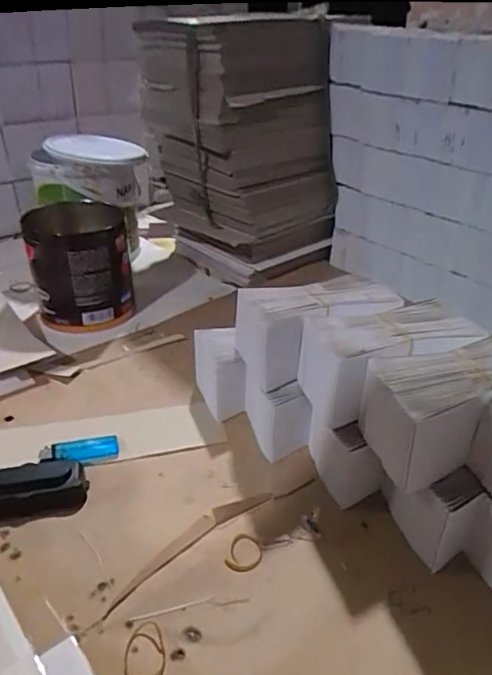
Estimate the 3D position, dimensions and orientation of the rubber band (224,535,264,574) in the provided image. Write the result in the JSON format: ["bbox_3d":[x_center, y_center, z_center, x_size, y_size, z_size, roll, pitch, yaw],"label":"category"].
[{"bbox_3d":[-0.001,0.193,0.469,0.029,0.005,0.038,11,31,15],"label":"rubber band"}]

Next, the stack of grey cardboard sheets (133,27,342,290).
[{"bbox_3d":[-0.005,-0.325,0.936,0.273,0.377,0.273,-15,34,-27],"label":"stack of grey cardboard sheets"}]

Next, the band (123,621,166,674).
[{"bbox_3d":[-0.075,0.236,0.388,0.030,0.004,0.052,-3,30,-8],"label":"band"}]

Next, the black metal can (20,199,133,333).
[{"bbox_3d":[-0.248,-0.104,0.798,0.139,0.164,0.140,-7,31,-14],"label":"black metal can"}]

